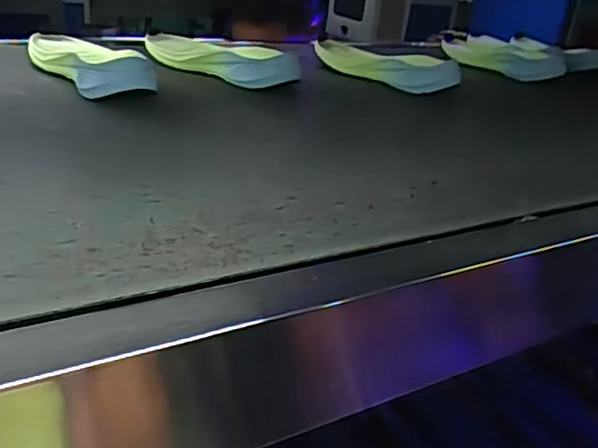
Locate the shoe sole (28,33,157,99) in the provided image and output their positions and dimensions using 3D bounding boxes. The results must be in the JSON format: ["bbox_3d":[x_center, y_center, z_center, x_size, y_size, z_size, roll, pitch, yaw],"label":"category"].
[{"bbox_3d":[-0.265,-0.209,0.756,0.093,0.039,0.247,-12,35,-32],"label":"shoe sole"}]

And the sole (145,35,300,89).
[{"bbox_3d":[-0.117,-0.240,0.864,0.276,0.047,0.088,29,35,33],"label":"sole"}]

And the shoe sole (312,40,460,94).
[{"bbox_3d":[0.123,-0.256,0.955,0.084,0.049,0.268,-14,36,-33],"label":"shoe sole"}]

